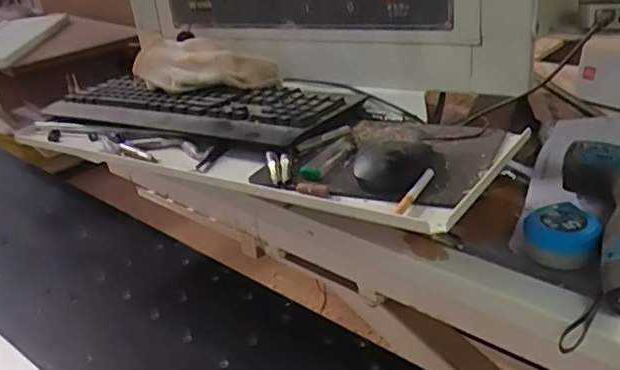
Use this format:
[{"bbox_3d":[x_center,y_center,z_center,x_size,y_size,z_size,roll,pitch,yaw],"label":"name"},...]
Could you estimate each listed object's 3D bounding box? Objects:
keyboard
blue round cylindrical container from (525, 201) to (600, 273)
[{"bbox_3d":[-0.173,-0.101,0.774,0.485,0.047,0.173,10,30,29],"label":"keyboard"},{"bbox_3d":[0.236,0.050,0.550,0.061,0.049,0.051,4,28,19],"label":"blue round cylindrical container"}]

